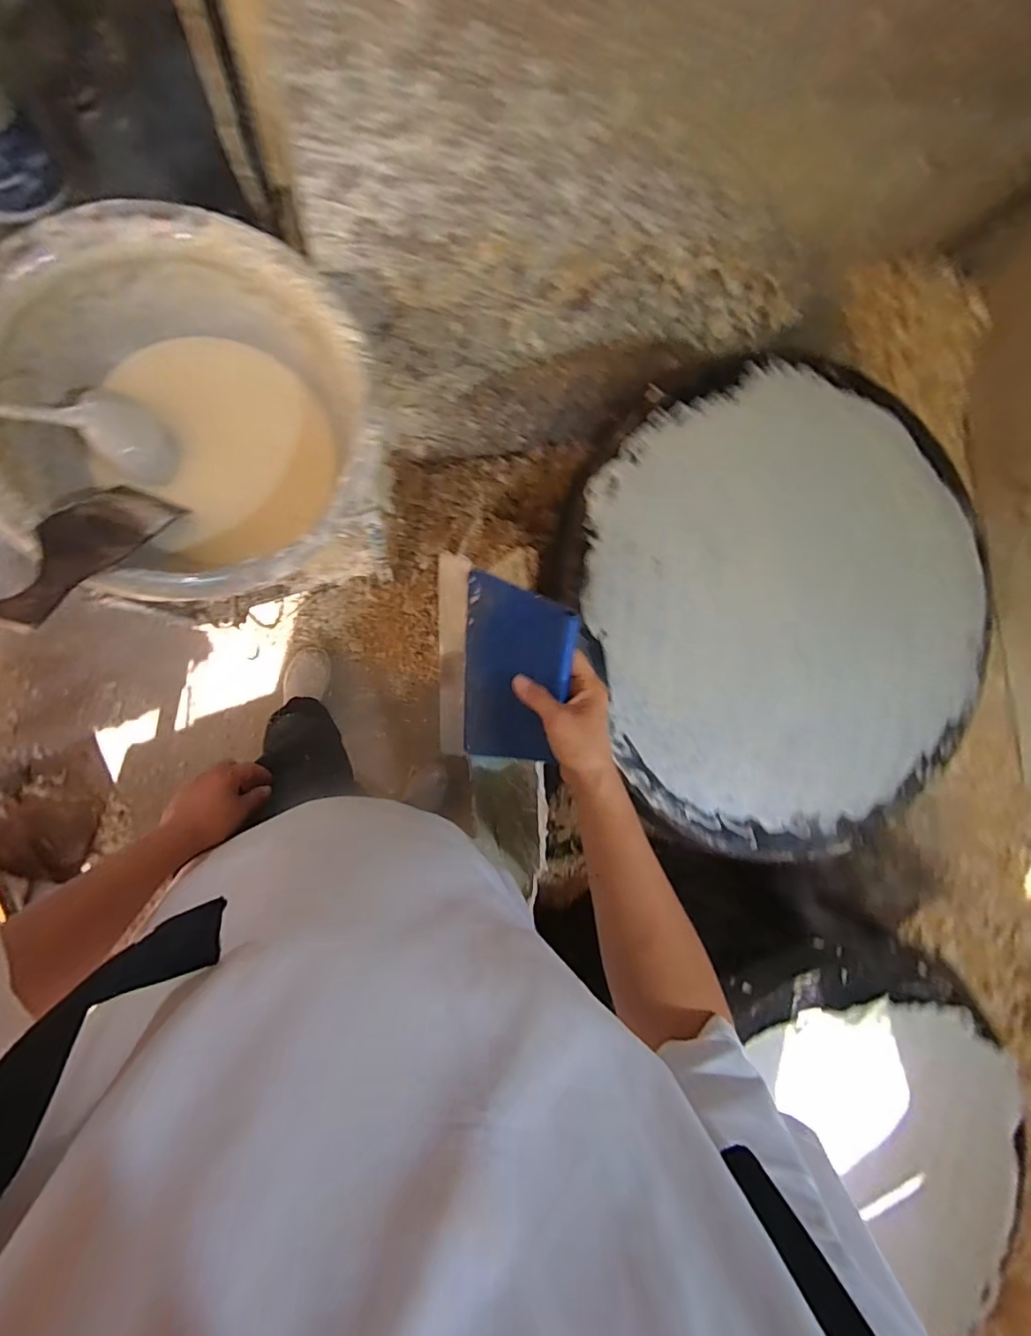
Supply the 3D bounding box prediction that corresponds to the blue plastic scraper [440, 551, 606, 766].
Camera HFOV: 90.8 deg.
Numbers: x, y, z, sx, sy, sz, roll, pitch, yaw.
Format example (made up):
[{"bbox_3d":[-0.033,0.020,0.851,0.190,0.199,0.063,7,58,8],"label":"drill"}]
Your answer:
[{"bbox_3d":[-0.005,0.007,0.446,0.146,0.012,0.187,13,115,22],"label":"blue plastic scraper"}]

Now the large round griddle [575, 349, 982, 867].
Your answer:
[{"bbox_3d":[0.335,-0.073,0.641,0.522,0.054,0.579,-17,94,-13],"label":"large round griddle"}]

